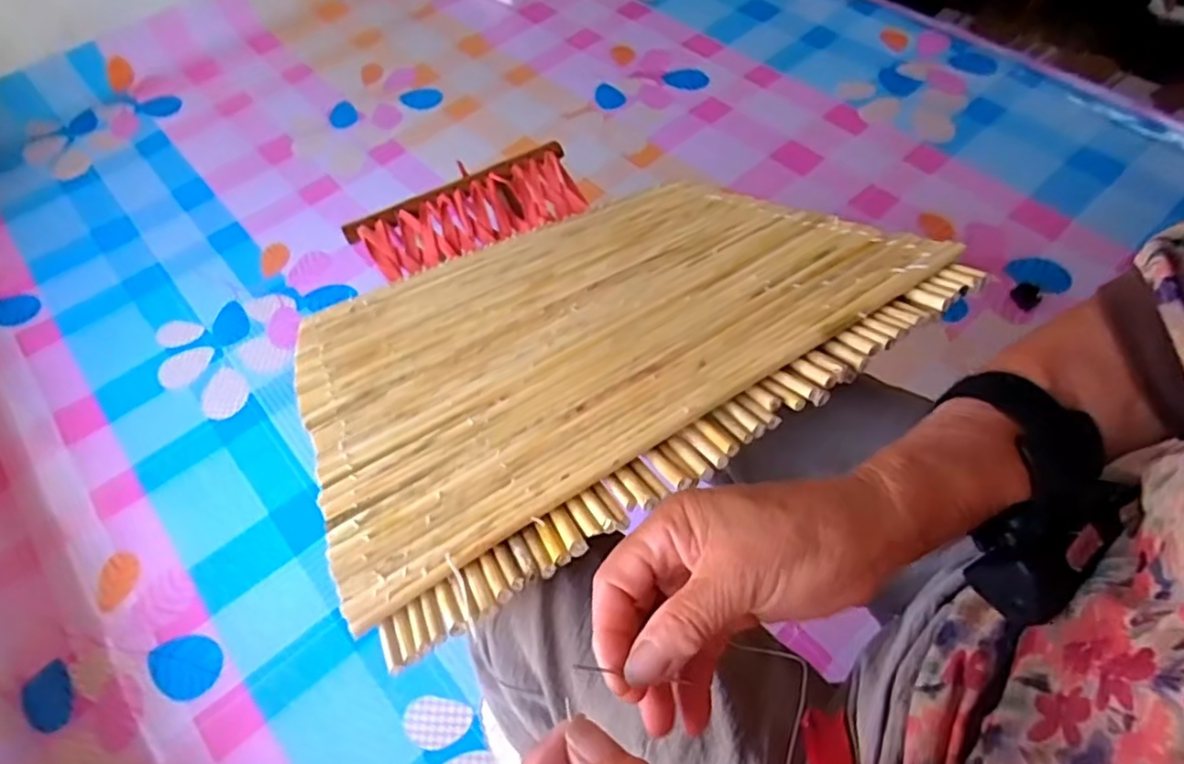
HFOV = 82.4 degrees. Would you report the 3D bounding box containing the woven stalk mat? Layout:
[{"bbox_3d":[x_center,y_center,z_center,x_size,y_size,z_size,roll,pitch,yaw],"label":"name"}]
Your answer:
[{"bbox_3d":[-0.022,-0.049,0.563,0.442,0.024,0.436,-29,35,-12],"label":"woven stalk mat"}]

